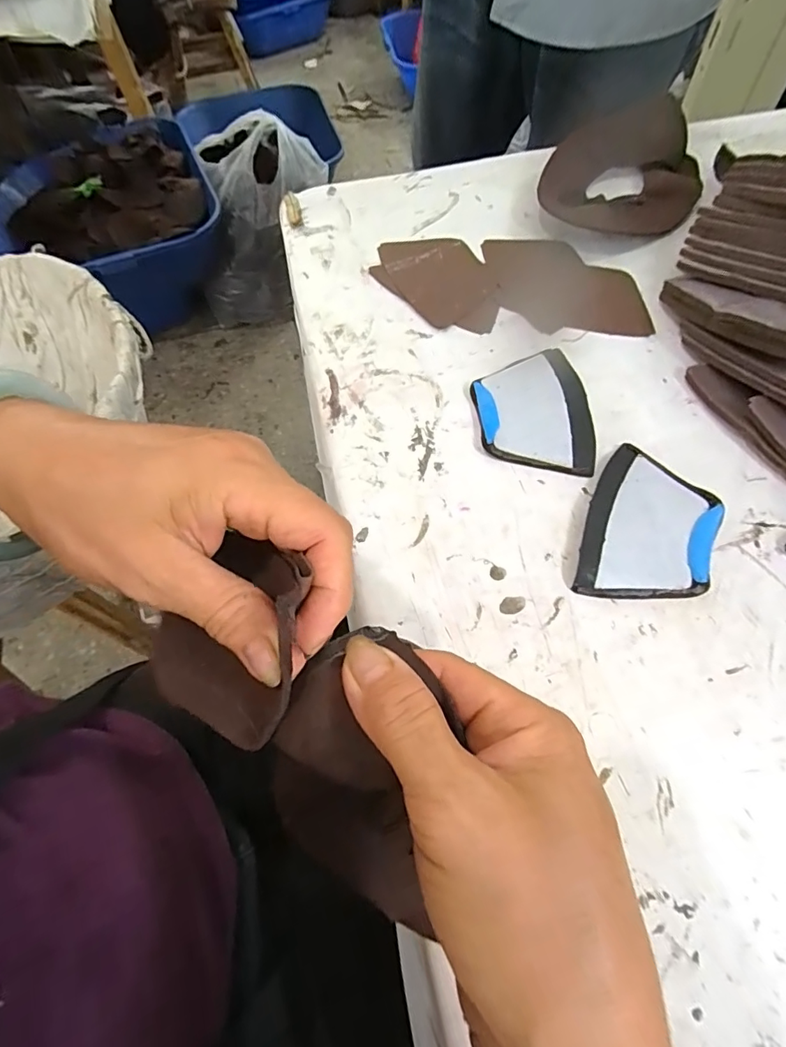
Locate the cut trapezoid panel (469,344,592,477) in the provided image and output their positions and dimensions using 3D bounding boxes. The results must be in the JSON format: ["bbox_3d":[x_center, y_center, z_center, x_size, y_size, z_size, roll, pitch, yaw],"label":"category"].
[{"bbox_3d":[0.096,-0.078,0.340,0.075,0.009,0.102,-6,63,-1],"label":"cut trapezoid panel"}]

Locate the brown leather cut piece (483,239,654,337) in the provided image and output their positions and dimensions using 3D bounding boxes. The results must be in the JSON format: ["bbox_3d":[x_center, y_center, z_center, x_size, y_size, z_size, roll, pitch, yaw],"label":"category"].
[{"bbox_3d":[0.140,-0.196,0.408,0.119,0.004,0.113,1,62,1],"label":"brown leather cut piece"}]

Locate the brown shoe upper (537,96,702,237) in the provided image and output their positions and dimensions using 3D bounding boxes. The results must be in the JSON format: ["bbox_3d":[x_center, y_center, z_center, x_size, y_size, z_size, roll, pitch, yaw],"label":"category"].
[{"bbox_3d":[0.206,-0.313,0.440,0.139,0.042,0.148,11,63,9],"label":"brown shoe upper"}]

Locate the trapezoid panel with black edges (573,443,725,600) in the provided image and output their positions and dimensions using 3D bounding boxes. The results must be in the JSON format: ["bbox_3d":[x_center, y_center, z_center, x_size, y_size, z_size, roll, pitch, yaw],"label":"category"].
[{"bbox_3d":[0.154,0.003,0.297,0.071,0.008,0.103,19,65,13],"label":"trapezoid panel with black edges"}]

